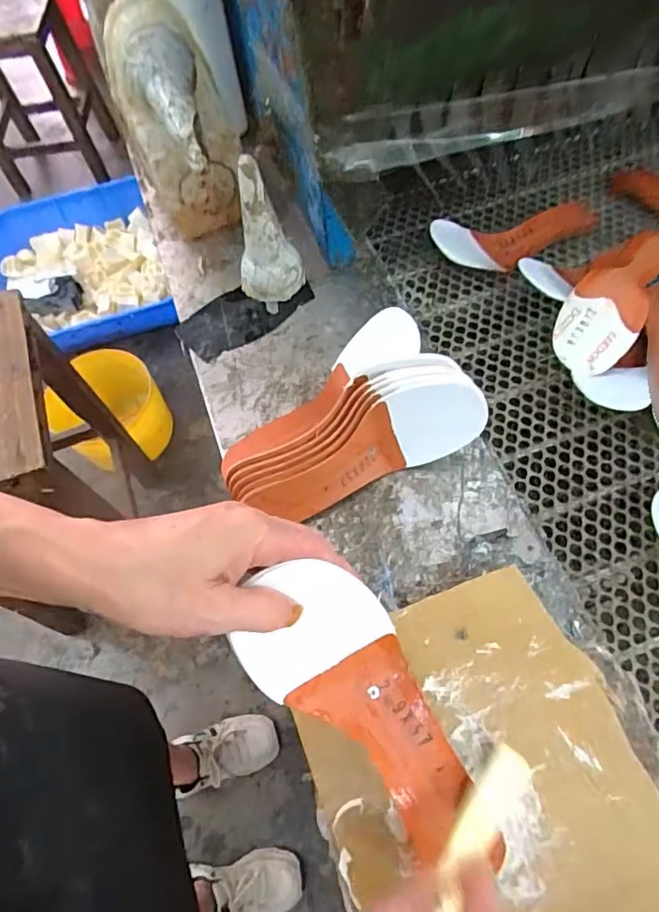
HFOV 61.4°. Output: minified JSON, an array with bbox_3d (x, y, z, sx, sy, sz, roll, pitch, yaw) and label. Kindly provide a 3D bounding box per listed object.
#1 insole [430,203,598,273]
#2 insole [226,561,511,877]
[{"bbox_3d":[0.214,-0.252,0.630,0.206,0.045,0.063,-14,63,-4],"label":"insole"},{"bbox_3d":[0.025,0.149,0.314,0.076,0.012,0.199,-35,88,-14],"label":"insole"}]

